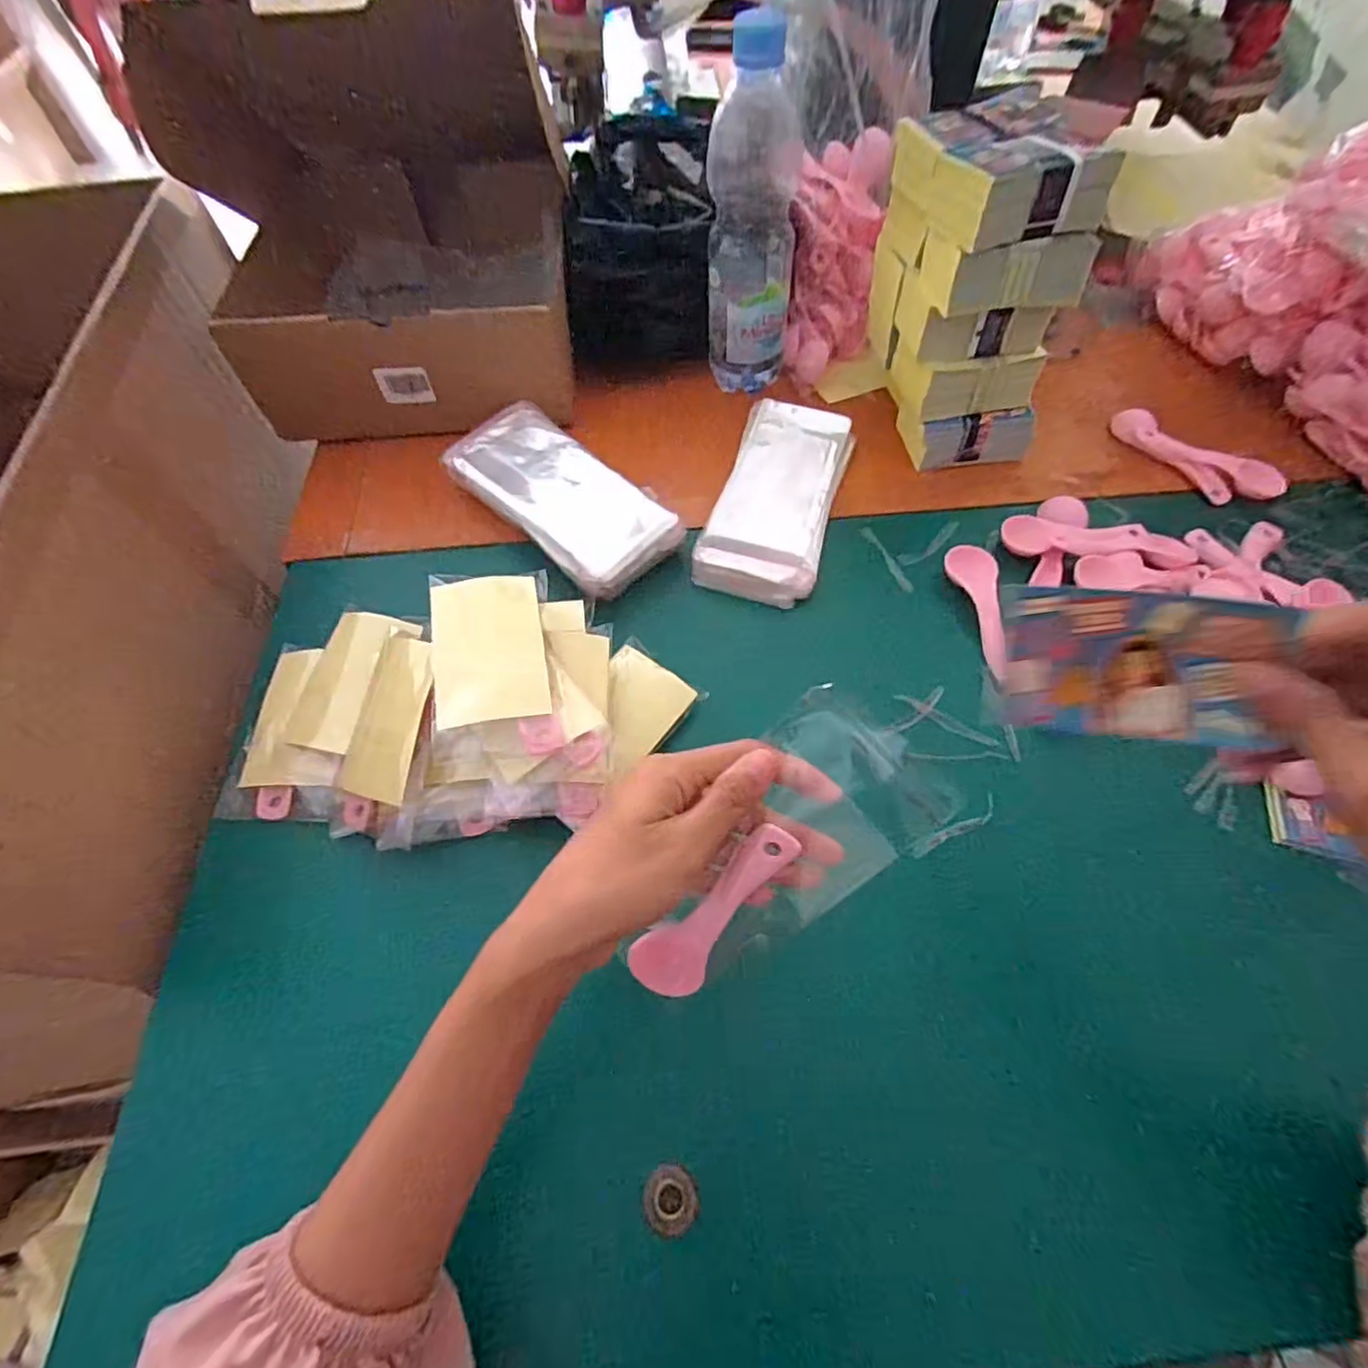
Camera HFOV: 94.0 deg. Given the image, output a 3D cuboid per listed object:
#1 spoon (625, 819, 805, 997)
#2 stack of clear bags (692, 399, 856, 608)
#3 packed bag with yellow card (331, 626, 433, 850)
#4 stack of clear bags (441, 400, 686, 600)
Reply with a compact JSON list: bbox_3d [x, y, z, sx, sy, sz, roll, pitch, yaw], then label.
[{"bbox_3d":[0.015,0.104,0.282,0.032,0.103,0.005,39,22,-3],"label":"spoon"},{"bbox_3d":[0.076,-0.150,0.509,0.088,0.022,0.195,16,61,9],"label":"stack of clear bags"},{"bbox_3d":[-0.174,0.029,0.372,0.064,0.007,0.122,0,79,31],"label":"packed bag with yellow card"},{"bbox_3d":[-0.096,-0.144,0.492,0.089,0.032,0.195,-41,67,-21],"label":"stack of clear bags"}]

